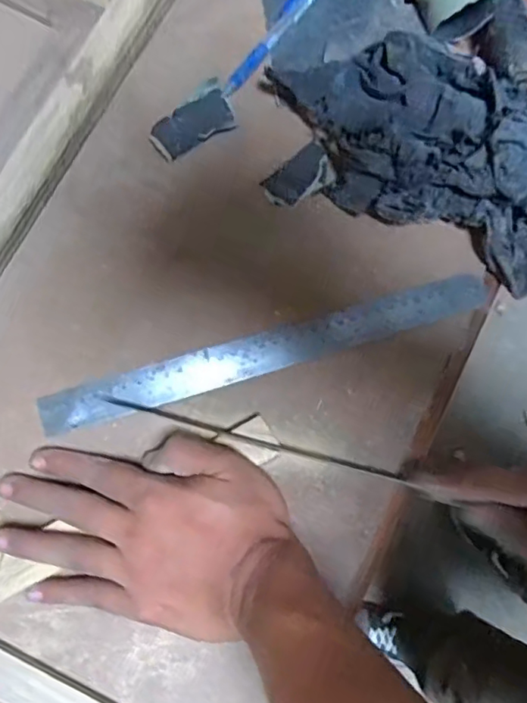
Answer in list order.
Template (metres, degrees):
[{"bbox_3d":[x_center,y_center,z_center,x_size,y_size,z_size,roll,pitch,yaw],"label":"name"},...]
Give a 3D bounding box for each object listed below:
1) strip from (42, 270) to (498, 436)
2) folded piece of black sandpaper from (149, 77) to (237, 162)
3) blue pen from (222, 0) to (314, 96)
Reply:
[{"bbox_3d":[0.006,-0.001,0.389,0.319,0.005,0.030,-17,78,-7],"label":"strip"},{"bbox_3d":[-0.054,-0.171,0.408,0.064,0.010,0.034,-31,81,-7],"label":"folded piece of black sandpaper"},{"bbox_3d":[0.009,-0.249,0.424,0.018,0.010,0.132,34,79,6],"label":"blue pen"}]

